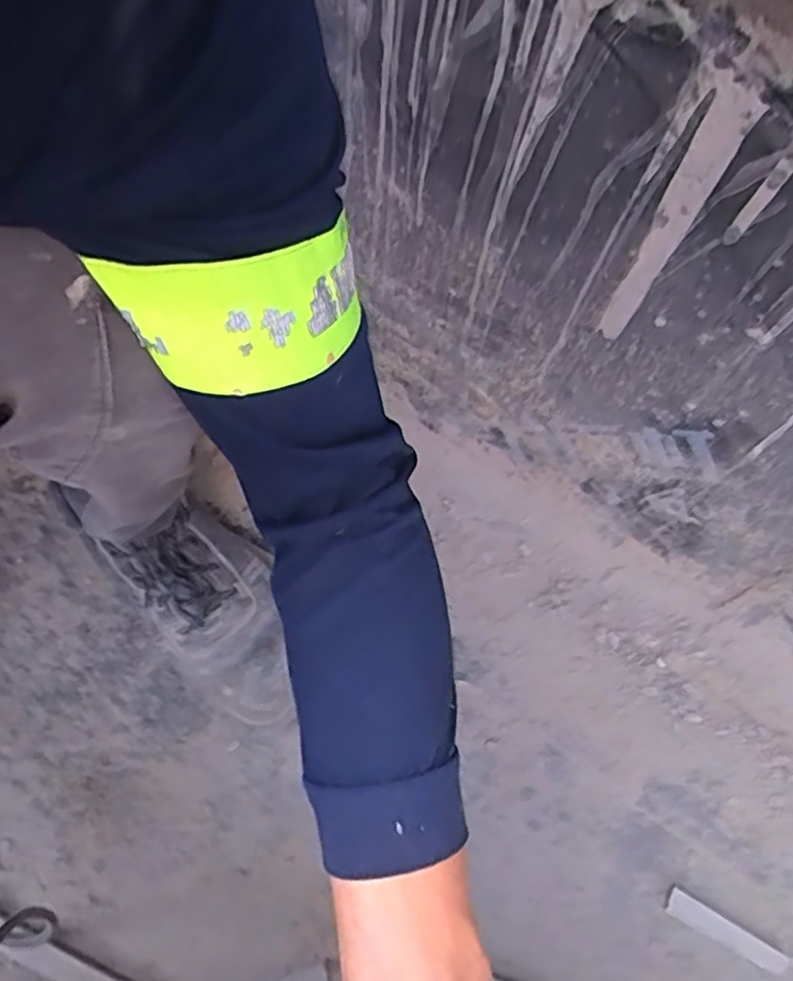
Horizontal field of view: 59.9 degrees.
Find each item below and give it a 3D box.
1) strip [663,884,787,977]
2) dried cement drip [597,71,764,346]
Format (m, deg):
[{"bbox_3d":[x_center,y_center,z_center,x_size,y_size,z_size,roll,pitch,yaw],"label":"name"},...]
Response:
[{"bbox_3d":[0.276,0.371,0.577,0.103,0.004,0.021,29,70,9],"label":"strip"},{"bbox_3d":[0.140,-0.136,0.361,0.021,0.163,0.009,32,68,8],"label":"dried cement drip"}]

